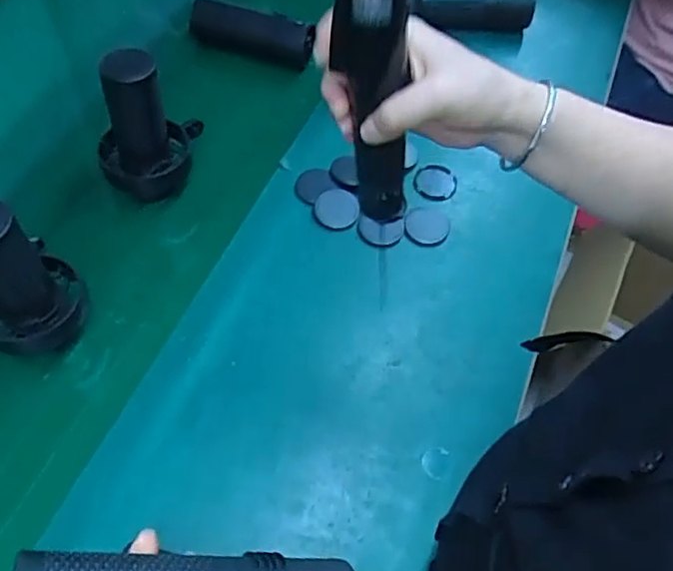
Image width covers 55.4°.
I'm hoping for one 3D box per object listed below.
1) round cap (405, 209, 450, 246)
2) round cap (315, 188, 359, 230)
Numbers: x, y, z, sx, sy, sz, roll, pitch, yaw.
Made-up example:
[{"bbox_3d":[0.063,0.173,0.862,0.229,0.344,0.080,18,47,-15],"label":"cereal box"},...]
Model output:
[{"bbox_3d":[0.103,-0.068,0.727,0.050,0.004,0.050,2,57,-4],"label":"round cap"},{"bbox_3d":[0.001,-0.088,0.724,0.049,0.006,0.047,-1,78,5],"label":"round cap"}]

